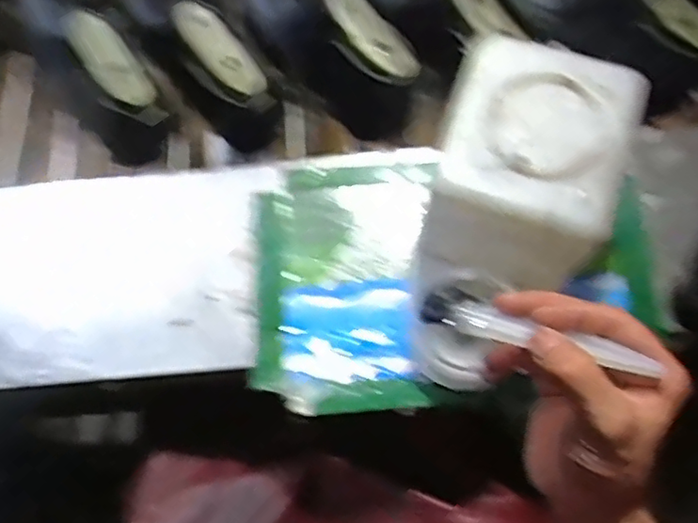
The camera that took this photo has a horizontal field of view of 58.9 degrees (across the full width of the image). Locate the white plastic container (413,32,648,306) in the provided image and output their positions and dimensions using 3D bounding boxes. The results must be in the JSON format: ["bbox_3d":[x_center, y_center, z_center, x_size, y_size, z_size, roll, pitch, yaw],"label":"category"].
[{"bbox_3d":[0.135,-0.059,0.510,0.133,0.160,0.163,15,69,8],"label":"white plastic container"}]

